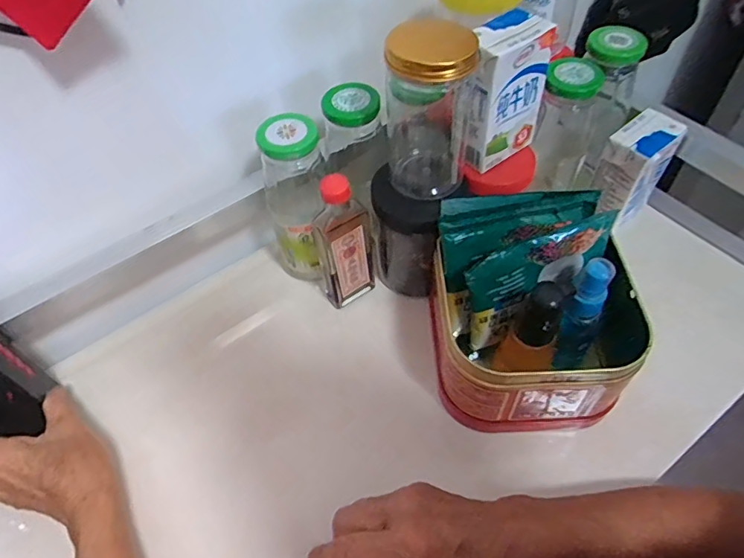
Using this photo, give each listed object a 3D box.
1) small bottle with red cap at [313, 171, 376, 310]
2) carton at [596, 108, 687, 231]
[{"bbox_3d":[-0.024,-0.029,0.453,0.049,0.154,0.020,-25,57,-14],"label":"small bottle with red cap"},{"bbox_3d":[0.255,-0.105,0.502,0.044,0.095,0.068,38,64,26],"label":"carton"}]

